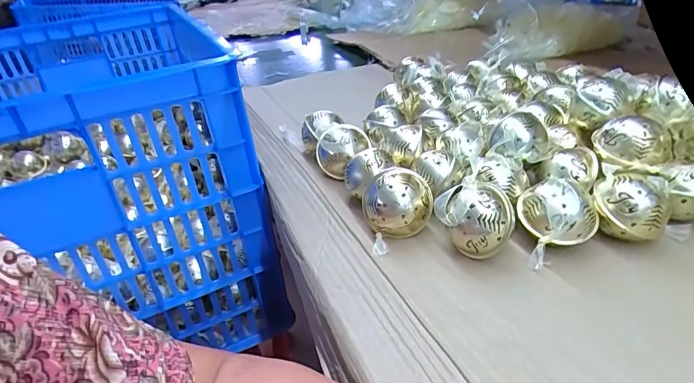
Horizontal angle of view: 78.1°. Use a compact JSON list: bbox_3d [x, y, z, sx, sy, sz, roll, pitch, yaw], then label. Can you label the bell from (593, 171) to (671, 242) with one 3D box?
[{"bbox_3d":[0.235,0.016,0.356,0.052,0.055,0.048,25,43,39],"label":"bell"}]

